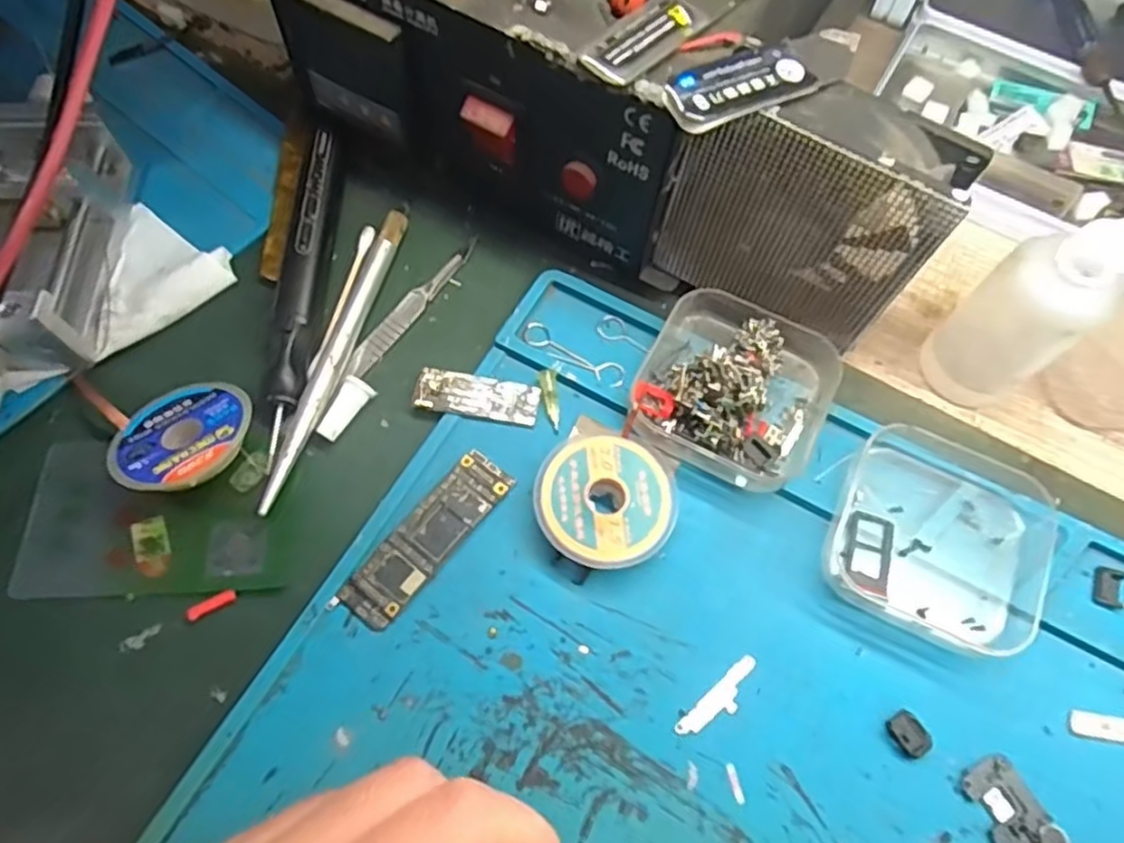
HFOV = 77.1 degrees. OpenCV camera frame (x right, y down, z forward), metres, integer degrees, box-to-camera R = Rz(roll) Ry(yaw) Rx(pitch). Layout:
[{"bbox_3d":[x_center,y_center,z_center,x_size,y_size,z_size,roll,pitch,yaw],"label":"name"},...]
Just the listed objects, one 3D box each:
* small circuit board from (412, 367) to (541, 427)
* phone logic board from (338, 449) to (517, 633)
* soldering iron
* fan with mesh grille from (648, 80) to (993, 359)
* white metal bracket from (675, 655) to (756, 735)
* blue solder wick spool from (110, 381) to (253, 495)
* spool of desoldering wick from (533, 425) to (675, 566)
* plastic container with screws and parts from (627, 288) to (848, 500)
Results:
[{"bbox_3d":[-0.030,-0.009,0.251,0.044,0.004,0.016,10,70,0],"label":"small circuit board"},{"bbox_3d":[-0.043,0.037,0.230,0.020,0.004,0.064,36,69,14],"label":"phone logic board"},{"bbox_3d":[-0.096,-0.051,0.258,0.013,0.019,0.135,1,65,-1],"label":"soldering iron"},{"bbox_3d":[0.078,-0.067,0.236,0.081,0.085,0.027,28,67,11],"label":"fan with mesh grille"},{"bbox_3d":[0.048,0.084,0.212,0.032,0.004,0.009,-38,72,-17],"label":"white metal bracket"},{"bbox_3d":[-0.125,0.005,0.233,0.038,0.009,0.044,30,57,29],"label":"blue solder wick spool"},{"bbox_3d":[0.014,0.027,0.232,0.045,0.012,0.043,1,65,-2],"label":"spool of desoldering wick"},{"bbox_3d":[0.060,-0.013,0.247,0.063,0.023,0.062,25,67,9],"label":"plastic container with screws and parts"}]

